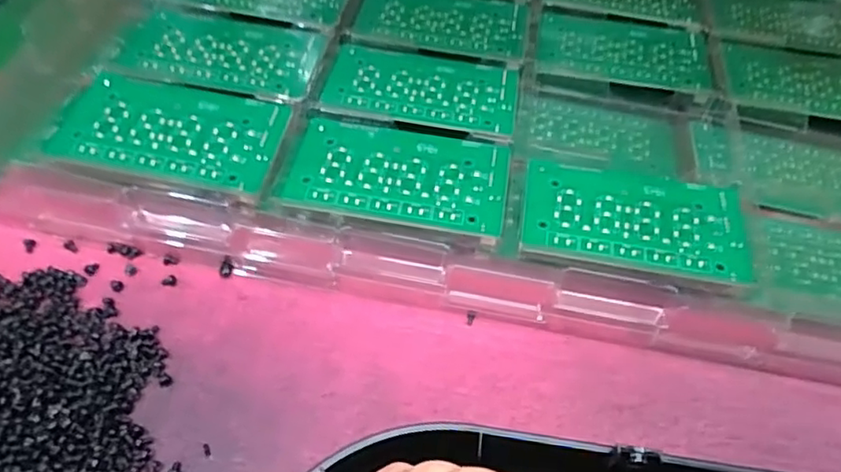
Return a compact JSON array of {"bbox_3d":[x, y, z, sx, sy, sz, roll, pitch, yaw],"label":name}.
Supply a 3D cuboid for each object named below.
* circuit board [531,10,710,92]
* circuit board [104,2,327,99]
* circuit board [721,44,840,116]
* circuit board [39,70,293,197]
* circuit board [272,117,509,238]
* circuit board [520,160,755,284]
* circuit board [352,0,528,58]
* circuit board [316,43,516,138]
[{"bbox_3d":[0.128,-0.118,0.392,0.107,0.005,0.062,8,53,-2],"label":"circuit board"},{"bbox_3d":[-0.115,-0.106,0.355,0.108,0.004,0.064,12,53,4],"label":"circuit board"},{"bbox_3d":[0.246,-0.097,0.389,0.110,0.007,0.061,6,53,-4],"label":"circuit board"},{"bbox_3d":[-0.126,-0.054,0.312,0.109,0.004,0.057,11,58,3],"label":"circuit board"},{"bbox_3d":[-0.011,-0.032,0.309,0.106,0.004,0.061,10,54,4],"label":"circuit board"},{"bbox_3d":[0.104,-0.010,0.304,0.106,0.004,0.058,9,54,3],"label":"circuit board"},{"bbox_3d":[0.014,-0.141,0.398,0.105,0.004,0.061,12,53,0],"label":"circuit board"},{"bbox_3d":[0.002,-0.084,0.352,0.105,0.008,0.061,12,53,1],"label":"circuit board"}]

